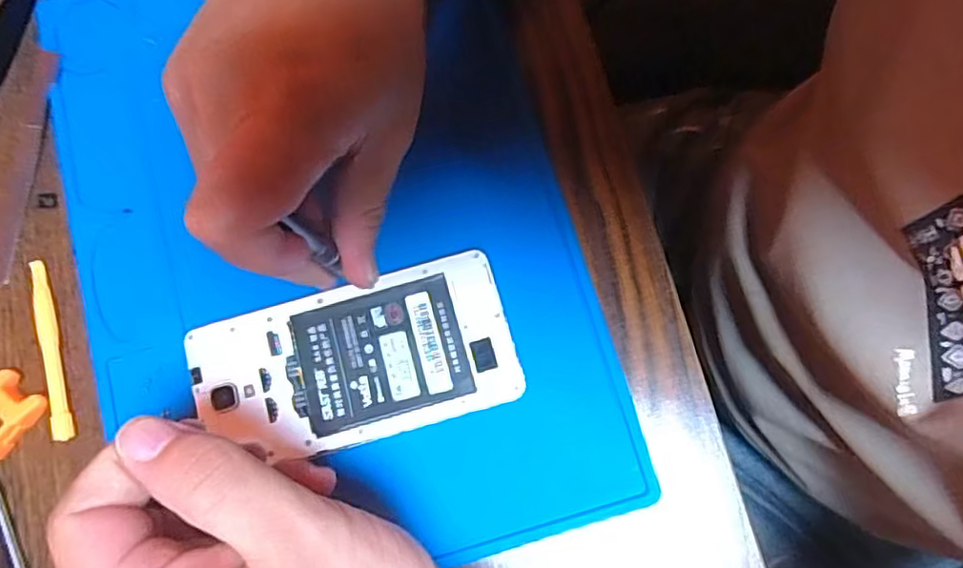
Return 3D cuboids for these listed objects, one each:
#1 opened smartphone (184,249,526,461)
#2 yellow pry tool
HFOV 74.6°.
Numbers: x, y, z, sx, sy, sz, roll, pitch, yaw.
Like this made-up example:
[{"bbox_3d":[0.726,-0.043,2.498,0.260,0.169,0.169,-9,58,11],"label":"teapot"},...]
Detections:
[{"bbox_3d":[-0.056,0.035,0.281,0.138,0.007,0.069,-15,79,-3],"label":"opened smartphone"},{"bbox_3d":[-0.199,0.030,0.291,0.011,0.007,0.084,-18,79,-3],"label":"yellow pry tool"}]

